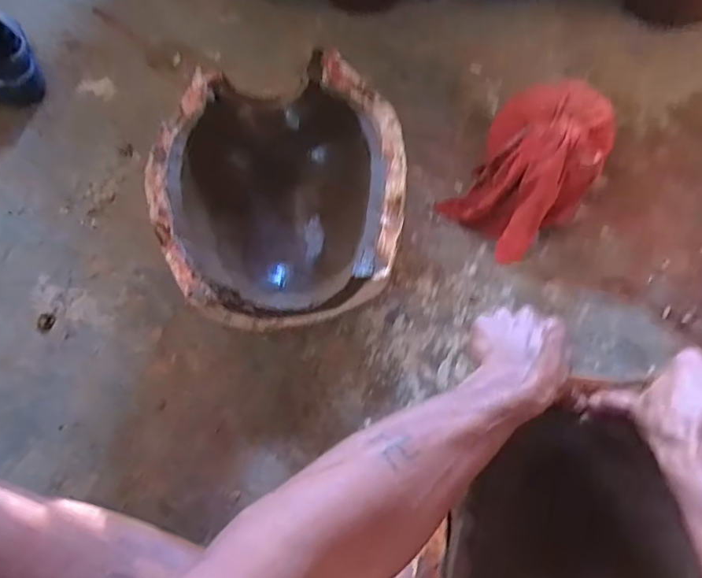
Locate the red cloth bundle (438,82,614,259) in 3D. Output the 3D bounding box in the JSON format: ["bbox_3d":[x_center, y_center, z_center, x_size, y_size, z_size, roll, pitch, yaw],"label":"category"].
[{"bbox_3d":[0.253,-0.178,0.681,0.163,0.115,0.248,36,70,19],"label":"red cloth bundle"}]

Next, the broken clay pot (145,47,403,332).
[{"bbox_3d":[-0.085,-0.107,0.636,0.283,0.160,0.311,-1,63,3],"label":"broken clay pot"}]

